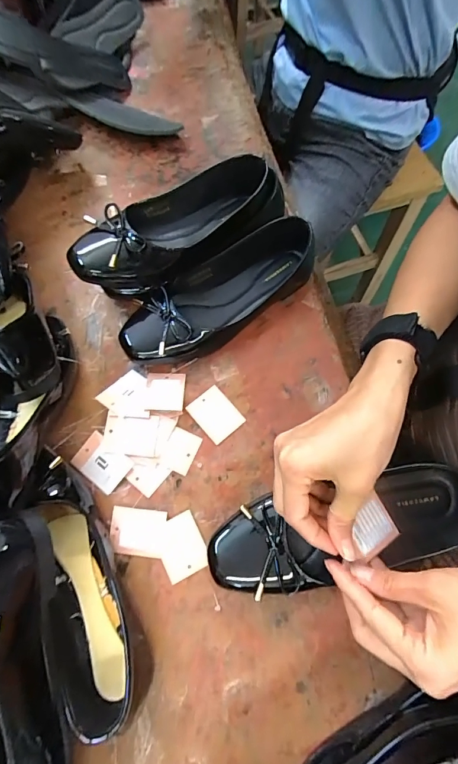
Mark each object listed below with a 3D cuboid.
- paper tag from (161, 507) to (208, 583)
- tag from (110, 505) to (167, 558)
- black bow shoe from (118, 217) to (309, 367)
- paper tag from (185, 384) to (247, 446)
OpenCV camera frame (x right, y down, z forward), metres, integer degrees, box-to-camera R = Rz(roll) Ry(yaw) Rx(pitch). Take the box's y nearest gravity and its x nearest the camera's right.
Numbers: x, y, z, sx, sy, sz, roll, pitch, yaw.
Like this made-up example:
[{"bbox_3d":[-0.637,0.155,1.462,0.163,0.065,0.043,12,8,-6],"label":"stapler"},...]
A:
[{"bbox_3d":[-0.043,0.147,0.348,0.040,0.004,0.049,-25,71,-9],"label":"paper tag"},{"bbox_3d":[-0.083,0.136,0.352,0.048,0.005,0.040,6,69,3],"label":"tag"},{"bbox_3d":[-0.002,-0.095,0.412,0.237,0.058,0.085,-25,71,-9],"label":"black bow shoe"},{"bbox_3d":[-0.013,0.032,0.392,0.040,0.004,0.050,-40,74,-13],"label":"paper tag"}]

